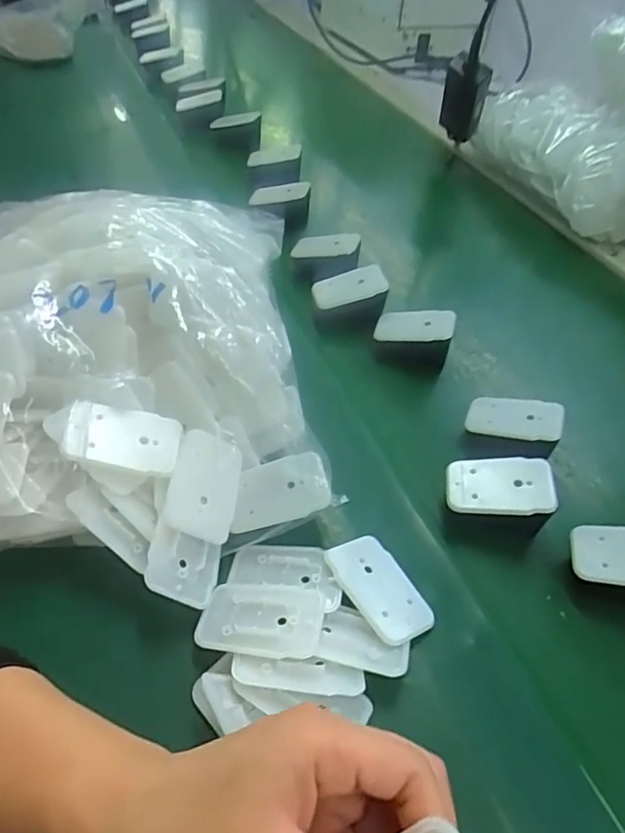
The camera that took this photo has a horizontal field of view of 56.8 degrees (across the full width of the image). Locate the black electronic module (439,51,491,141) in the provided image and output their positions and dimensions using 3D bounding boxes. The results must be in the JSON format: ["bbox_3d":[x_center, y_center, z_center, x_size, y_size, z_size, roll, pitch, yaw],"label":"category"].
[{"bbox_3d":[0.199,-0.418,0.767,0.055,0.134,0.024,15,75,7],"label":"black electronic module"}]

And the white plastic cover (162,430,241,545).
[{"bbox_3d":[-0.066,0.042,0.359,0.041,0.006,0.067,16,60,-14],"label":"white plastic cover"}]

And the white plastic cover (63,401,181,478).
[{"bbox_3d":[-0.115,0.013,0.357,0.067,0.010,0.043,13,58,-17],"label":"white plastic cover"}]

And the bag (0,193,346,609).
[{"bbox_3d":[-0.133,-0.057,0.408,0.265,0.105,0.349,-1,46,-8],"label":"bag"}]

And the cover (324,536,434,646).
[{"bbox_3d":[0.041,0.102,0.347,0.041,0.007,0.068,-23,53,-26],"label":"cover"}]

